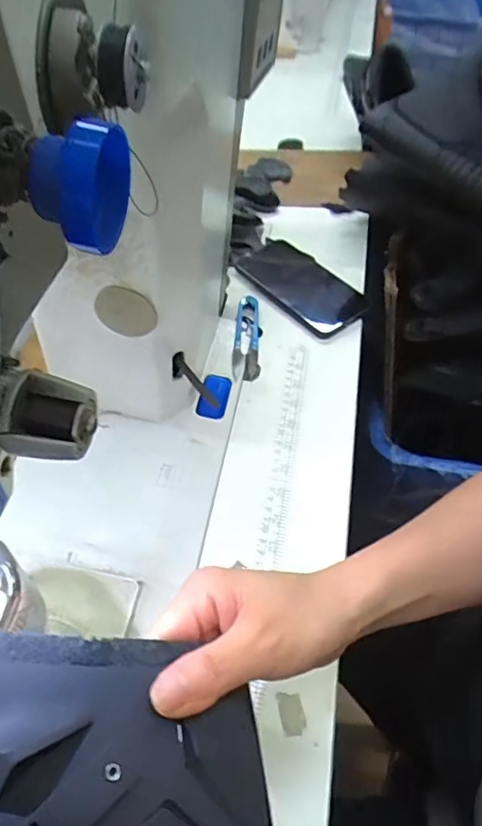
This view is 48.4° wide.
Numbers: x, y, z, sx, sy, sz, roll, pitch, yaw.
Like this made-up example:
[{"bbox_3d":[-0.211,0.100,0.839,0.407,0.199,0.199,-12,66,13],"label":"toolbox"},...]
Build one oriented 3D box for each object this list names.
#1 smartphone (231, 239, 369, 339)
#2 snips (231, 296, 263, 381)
[{"bbox_3d":[0.067,-0.152,0.634,0.091,0.010,0.175,-34,56,-20],"label":"smartphone"},{"bbox_3d":[0.007,-0.083,0.583,0.029,0.017,0.114,1,52,6],"label":"snips"}]

